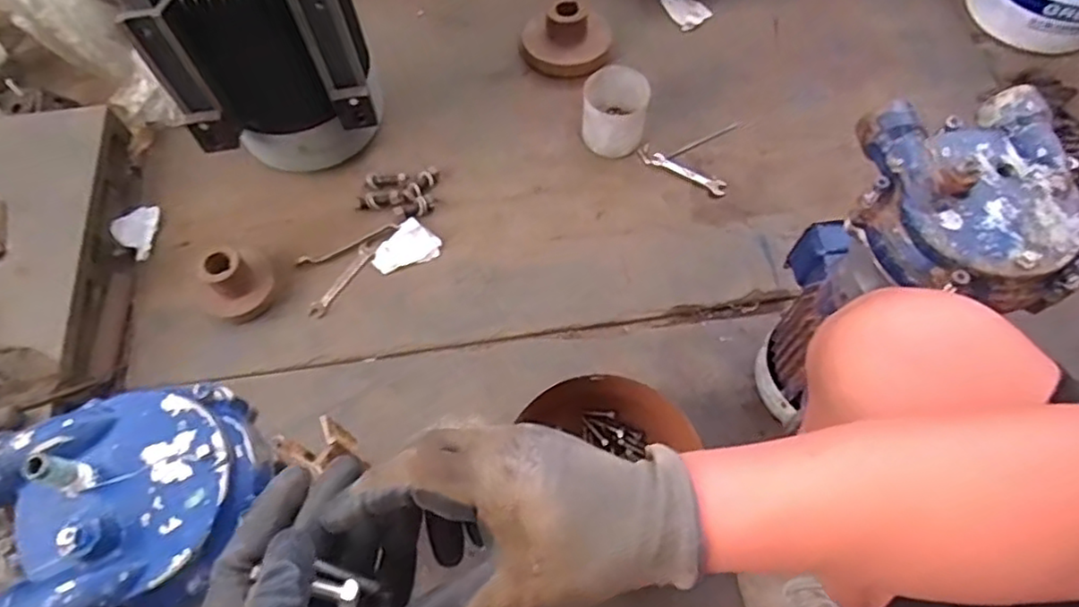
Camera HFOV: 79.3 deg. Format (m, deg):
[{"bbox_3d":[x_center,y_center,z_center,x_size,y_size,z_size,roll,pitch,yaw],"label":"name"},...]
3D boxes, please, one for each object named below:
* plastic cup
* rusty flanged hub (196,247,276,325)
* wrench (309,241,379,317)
[{"bbox_3d":[0.128,-0.327,1.110,0.112,0.090,0.120,8,66,4],"label":"plastic cup"},{"bbox_3d":[-0.474,-0.047,0.989,0.112,0.093,0.114,0,63,0],"label":"rusty flanged hub"},{"bbox_3d":[-0.313,-0.039,1.032,0.034,0.009,0.143,30,67,15],"label":"wrench"}]

